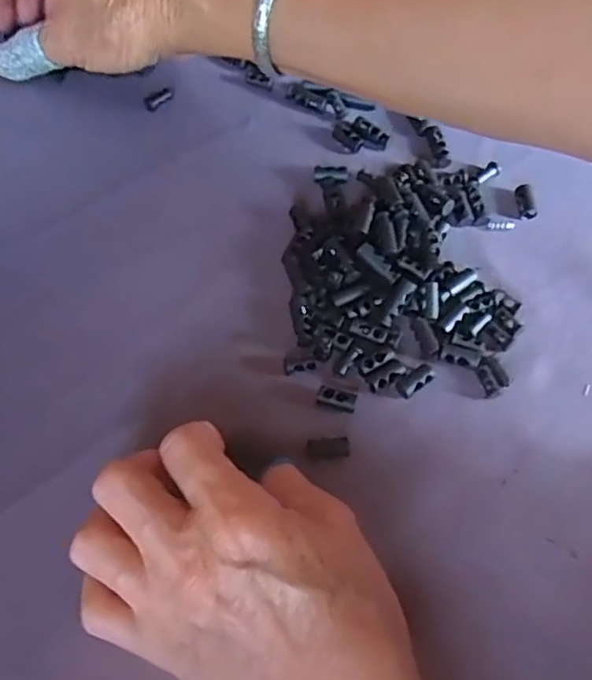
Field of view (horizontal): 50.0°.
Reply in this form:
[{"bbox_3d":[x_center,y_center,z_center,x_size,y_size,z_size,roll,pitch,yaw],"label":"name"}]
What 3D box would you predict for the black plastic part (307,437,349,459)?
[{"bbox_3d":[0.014,0.048,0.283,0.019,0.005,0.009,-2,66,-3],"label":"black plastic part"}]

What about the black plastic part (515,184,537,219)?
[{"bbox_3d":[0.124,-0.075,0.343,0.008,0.006,0.021,-9,66,-6],"label":"black plastic part"}]

